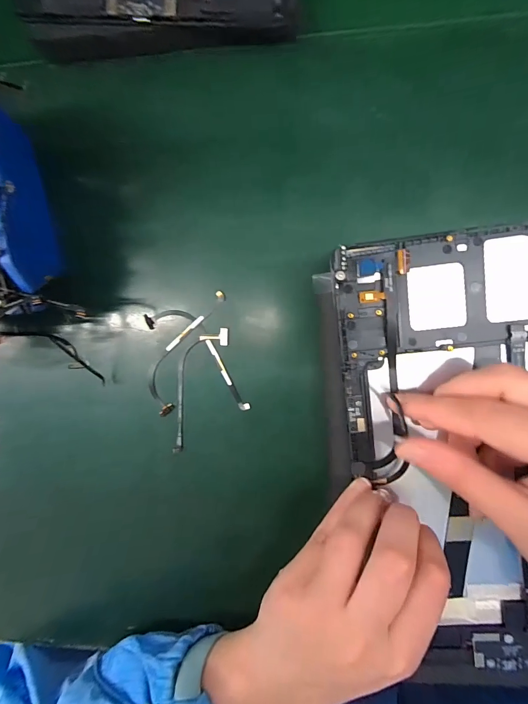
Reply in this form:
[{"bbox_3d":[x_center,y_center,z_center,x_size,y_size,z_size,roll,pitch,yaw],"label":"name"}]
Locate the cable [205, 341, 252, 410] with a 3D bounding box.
[{"bbox_3d":[-0.024,0.016,0.222,0.006,0.004,0.050,-29,92,8],"label":"cable"}]

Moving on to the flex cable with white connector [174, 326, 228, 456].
[{"bbox_3d":[-0.049,0.022,0.224,0.024,0.005,0.087,24,98,3],"label":"flex cable with white connector"}]

